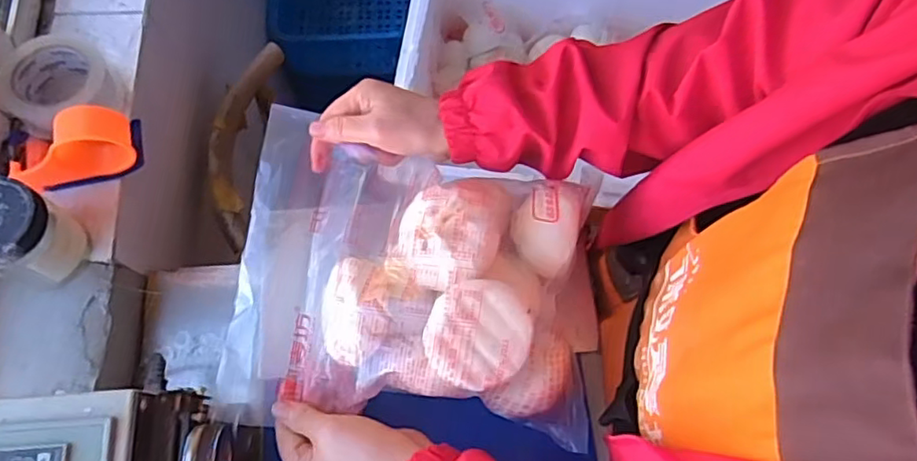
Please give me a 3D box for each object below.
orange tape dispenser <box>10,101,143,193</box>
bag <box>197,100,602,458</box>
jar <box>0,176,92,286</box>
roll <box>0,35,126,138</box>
[{"bbox_3d":[-0.418,-0.091,0.649,0.132,0.083,0.060,-12,71,-4],"label":"orange tape dispenser"},{"bbox_3d":[-0.035,0.037,0.469,0.274,0.080,0.217,6,70,2],"label":"bag"},{"bbox_3d":[-0.432,0.005,0.599,0.074,0.107,0.081,0,70,0],"label":"jar"},{"bbox_3d":[-0.460,-0.173,0.694,0.108,0.056,0.110,0,70,0],"label":"roll"}]

